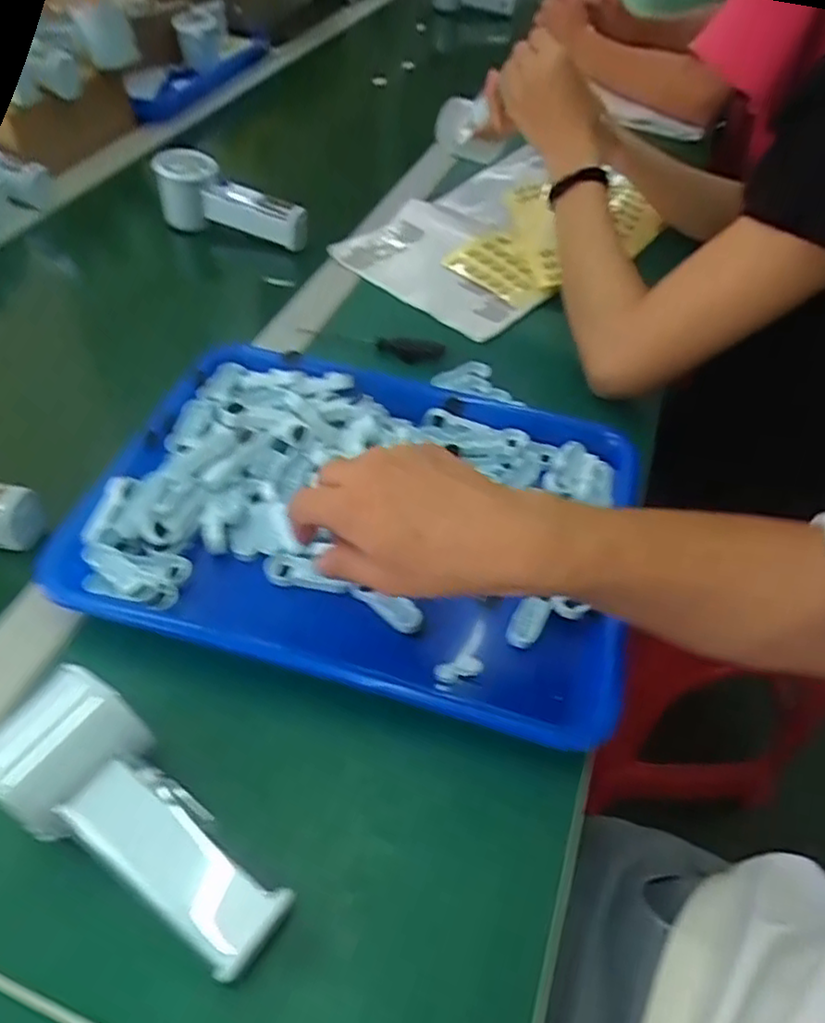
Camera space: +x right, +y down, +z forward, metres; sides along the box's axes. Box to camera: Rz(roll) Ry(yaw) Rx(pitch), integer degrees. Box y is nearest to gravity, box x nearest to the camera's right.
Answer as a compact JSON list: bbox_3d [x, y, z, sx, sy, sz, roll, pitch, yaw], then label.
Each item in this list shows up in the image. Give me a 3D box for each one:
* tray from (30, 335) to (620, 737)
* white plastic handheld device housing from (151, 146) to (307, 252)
[{"bbox_3d":[-0.028,0.001,0.435,0.326,0.042,0.240,14,50,8],"label":"tray"},{"bbox_3d":[-0.180,-0.300,0.654,0.150,0.059,0.043,23,52,15],"label":"white plastic handheld device housing"}]

